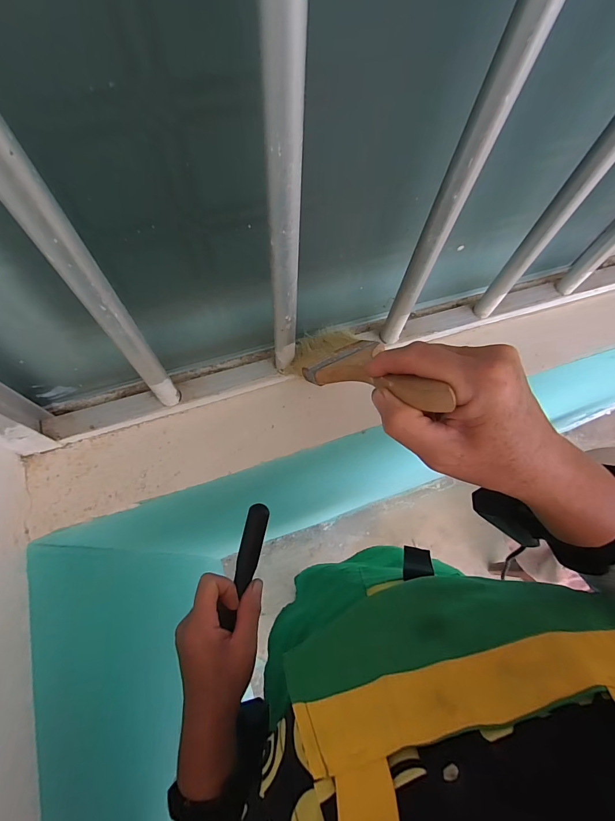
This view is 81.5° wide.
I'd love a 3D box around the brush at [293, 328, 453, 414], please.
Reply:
[{"bbox_3d":[0.038,-0.034,0.273,0.068,0.200,0.023,-20,113,-11],"label":"brush"}]

